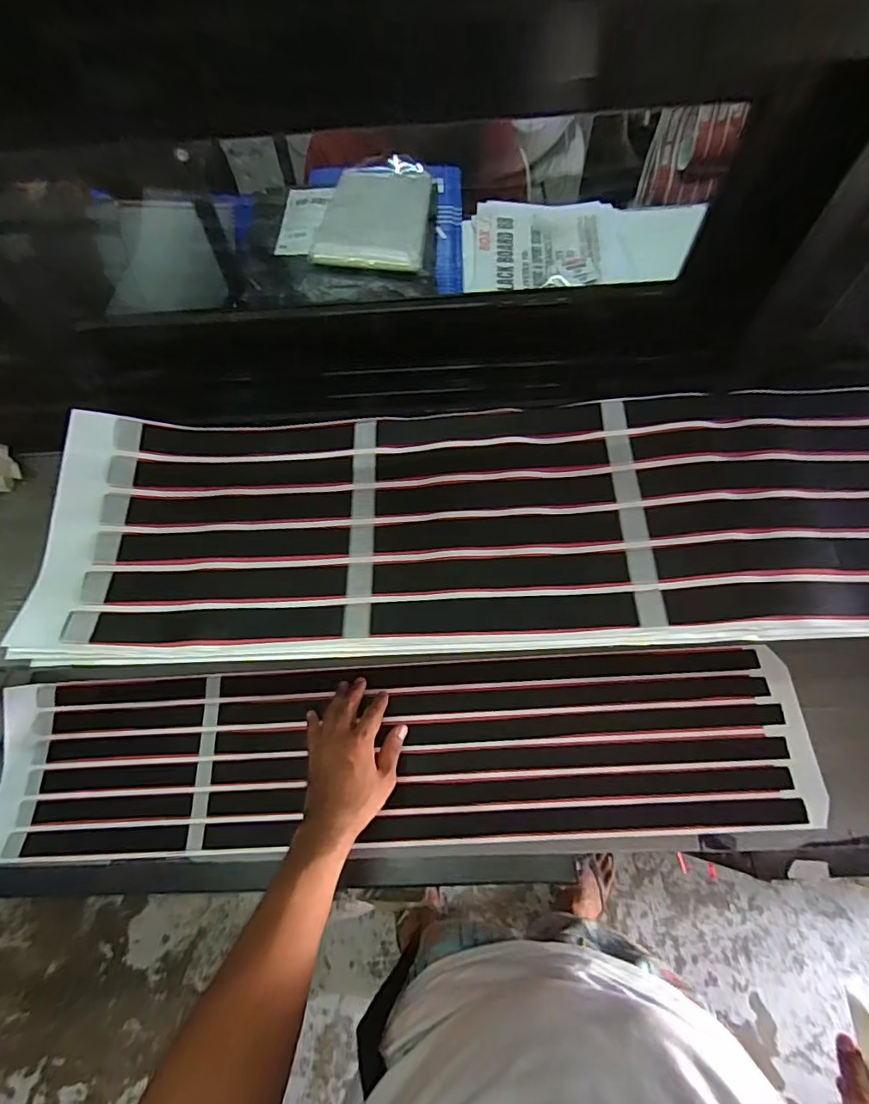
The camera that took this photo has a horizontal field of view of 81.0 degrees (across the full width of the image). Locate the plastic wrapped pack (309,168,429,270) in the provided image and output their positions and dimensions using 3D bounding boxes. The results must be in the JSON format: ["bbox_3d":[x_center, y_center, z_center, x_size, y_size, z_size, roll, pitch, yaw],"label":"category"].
[{"bbox_3d":[-0.057,-0.326,0.492,0.099,0.010,0.184,3,57,0],"label":"plastic wrapped pack"}]

